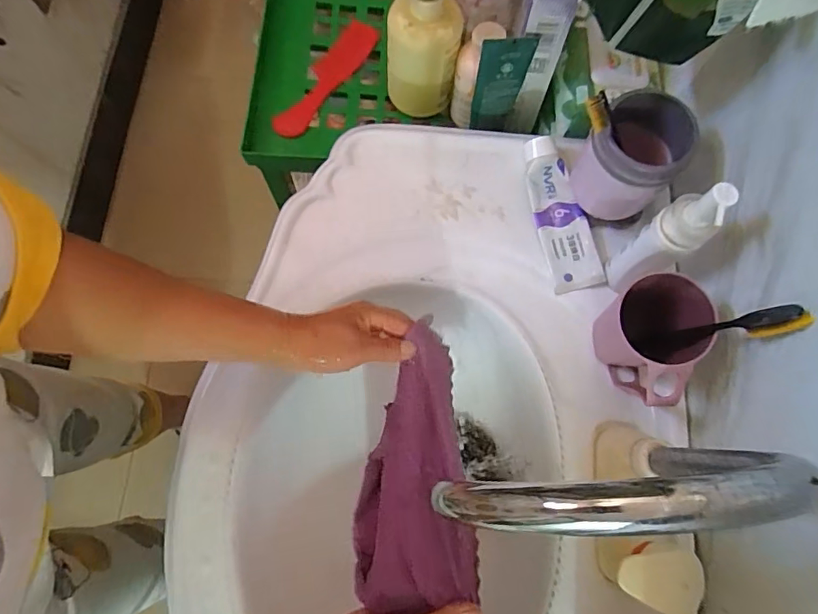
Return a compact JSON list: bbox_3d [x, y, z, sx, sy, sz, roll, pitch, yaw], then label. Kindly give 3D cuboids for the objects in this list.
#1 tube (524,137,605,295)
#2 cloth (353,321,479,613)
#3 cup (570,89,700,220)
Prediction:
[{"bbox_3d":[0.162,-0.099,0.533,0.051,0.034,0.161,-14,76,-5],"label":"tube"},{"bbox_3d":[0.008,0.136,0.435,0.095,0.082,0.212,5,70,0],"label":"cloth"},{"bbox_3d":[0.208,-0.135,0.475,0.081,0.112,0.083,0,75,-1],"label":"cup"}]

